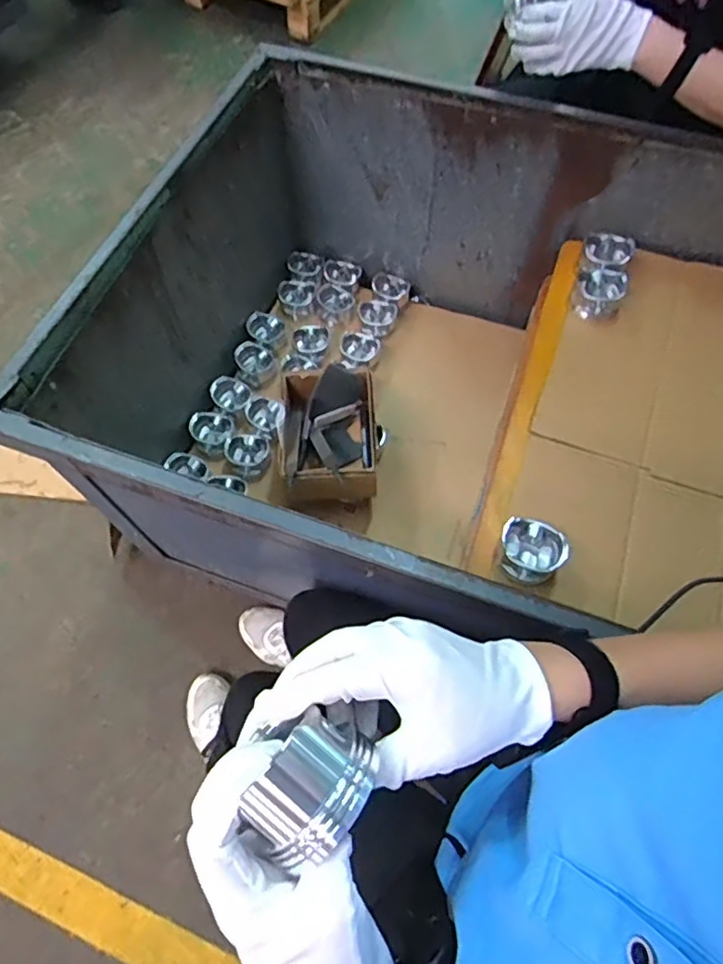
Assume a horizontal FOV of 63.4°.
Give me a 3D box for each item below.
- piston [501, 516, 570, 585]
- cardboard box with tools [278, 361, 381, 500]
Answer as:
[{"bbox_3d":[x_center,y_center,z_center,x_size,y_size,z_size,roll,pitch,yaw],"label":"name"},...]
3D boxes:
[{"bbox_3d":[0.204,0.080,0.709,0.074,0.043,0.076,0,65,0],"label":"piston"},{"bbox_3d":[-0.053,-0.070,0.984,0.149,0.135,0.194,-1,65,-1],"label":"cardboard box with tools"}]

